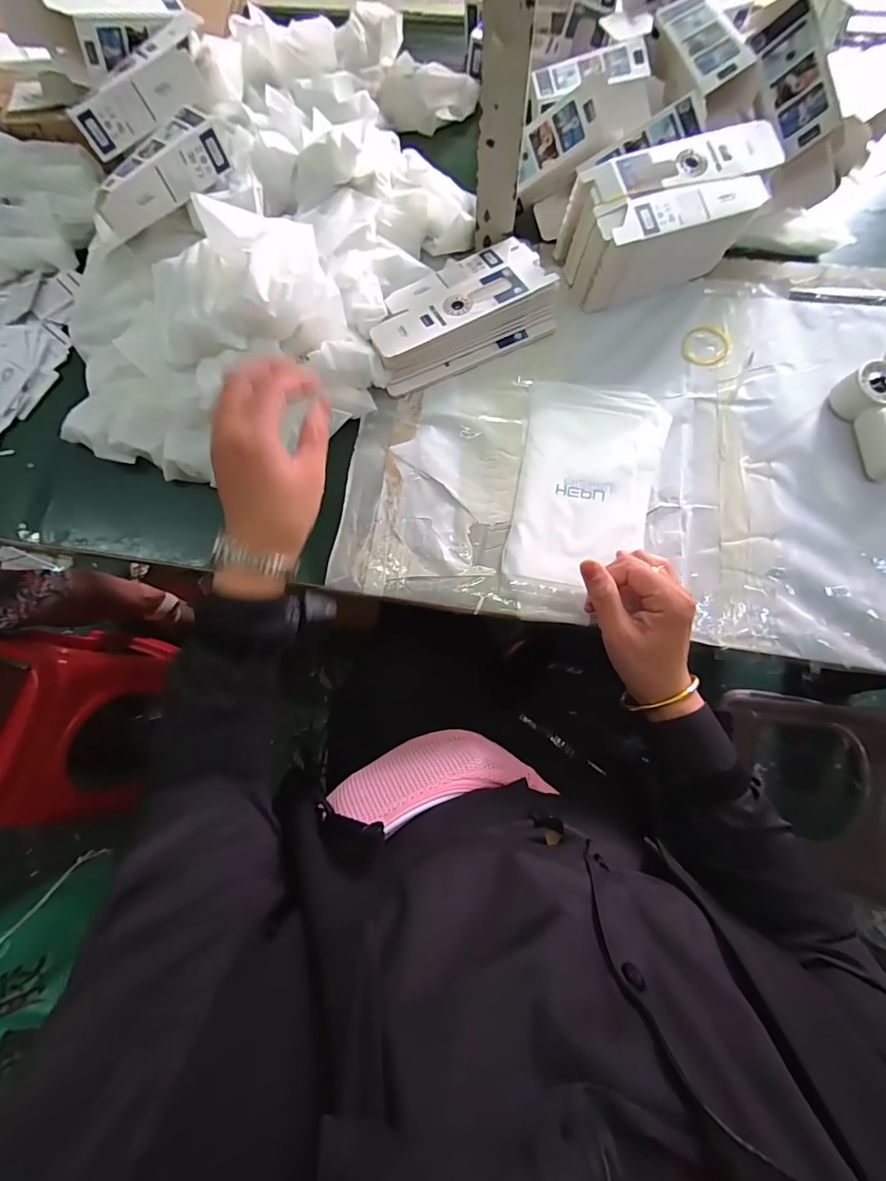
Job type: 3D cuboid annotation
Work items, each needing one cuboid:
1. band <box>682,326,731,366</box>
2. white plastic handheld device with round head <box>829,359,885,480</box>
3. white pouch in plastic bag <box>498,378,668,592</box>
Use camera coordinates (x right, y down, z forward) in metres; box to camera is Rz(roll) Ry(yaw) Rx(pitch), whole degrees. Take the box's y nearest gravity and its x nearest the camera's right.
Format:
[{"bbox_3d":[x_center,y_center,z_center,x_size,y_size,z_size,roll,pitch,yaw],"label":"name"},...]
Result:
[{"bbox_3d":[0.278,-0.259,0.479,0.047,0.004,0.050,0,76,2],"label":"band"},{"bbox_3d":[0.415,-0.162,0.437,0.049,0.034,0.110,0,76,2],"label":"white plastic handheld device with round head"},{"bbox_3d":[0.143,-0.107,0.450,0.131,0.005,0.213,10,76,4],"label":"white pouch in plastic bag"}]

